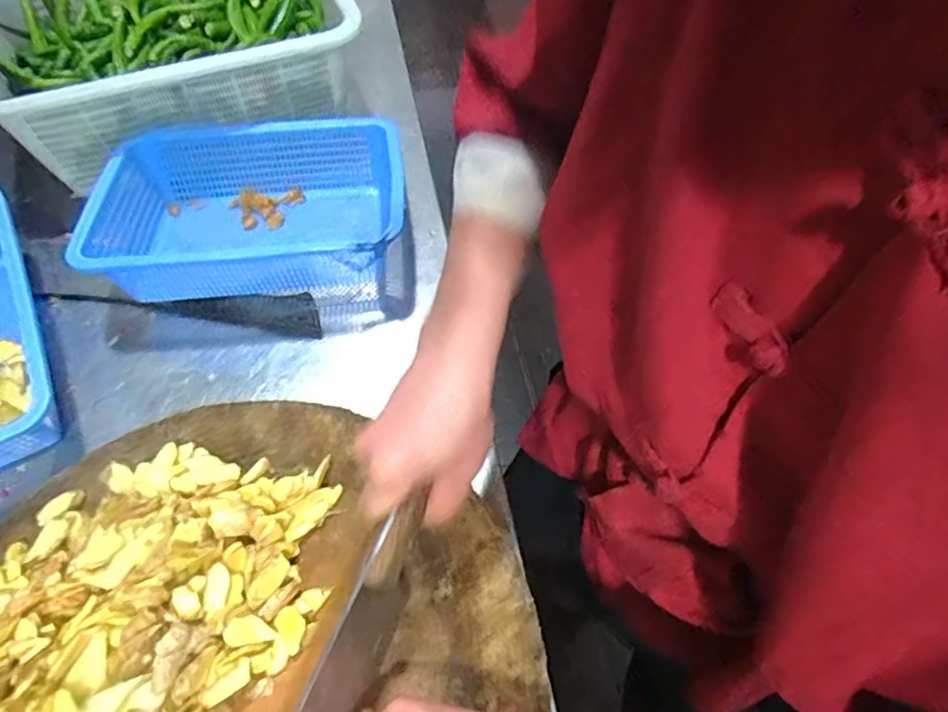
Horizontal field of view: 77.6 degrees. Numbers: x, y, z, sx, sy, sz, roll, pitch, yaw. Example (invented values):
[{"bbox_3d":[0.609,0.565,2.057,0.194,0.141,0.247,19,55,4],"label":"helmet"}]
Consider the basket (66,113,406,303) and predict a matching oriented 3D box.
[{"bbox_3d":[-0.234,-0.166,0.649,0.302,0.087,0.232,-5,58,-4],"label":"basket"}]

